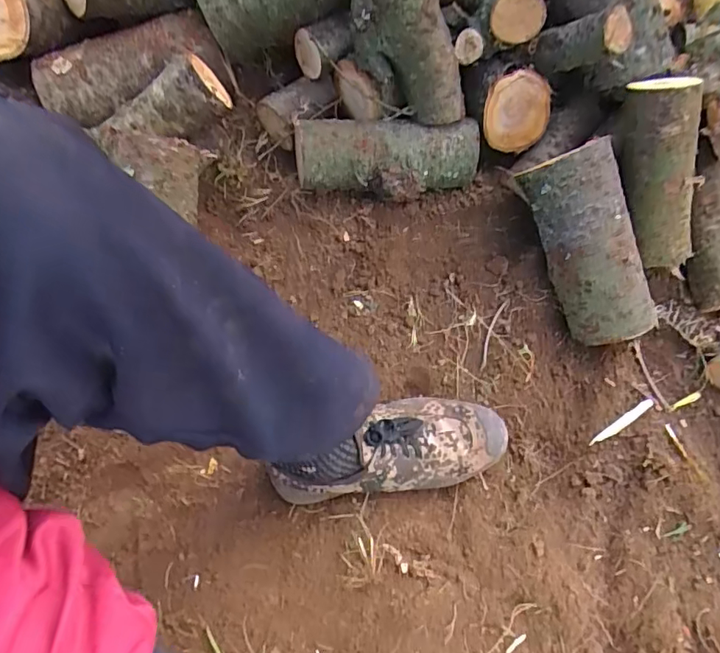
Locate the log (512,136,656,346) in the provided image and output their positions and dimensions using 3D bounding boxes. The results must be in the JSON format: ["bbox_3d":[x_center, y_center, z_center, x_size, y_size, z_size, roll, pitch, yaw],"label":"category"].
[{"bbox_3d":[0.300,-0.105,0.688,0.096,0.096,0.250,-26,102,-16],"label":"log"}]

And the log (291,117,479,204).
[{"bbox_3d":[0.035,-0.233,0.754,0.260,0.102,0.091,5,59,2],"label":"log"}]

